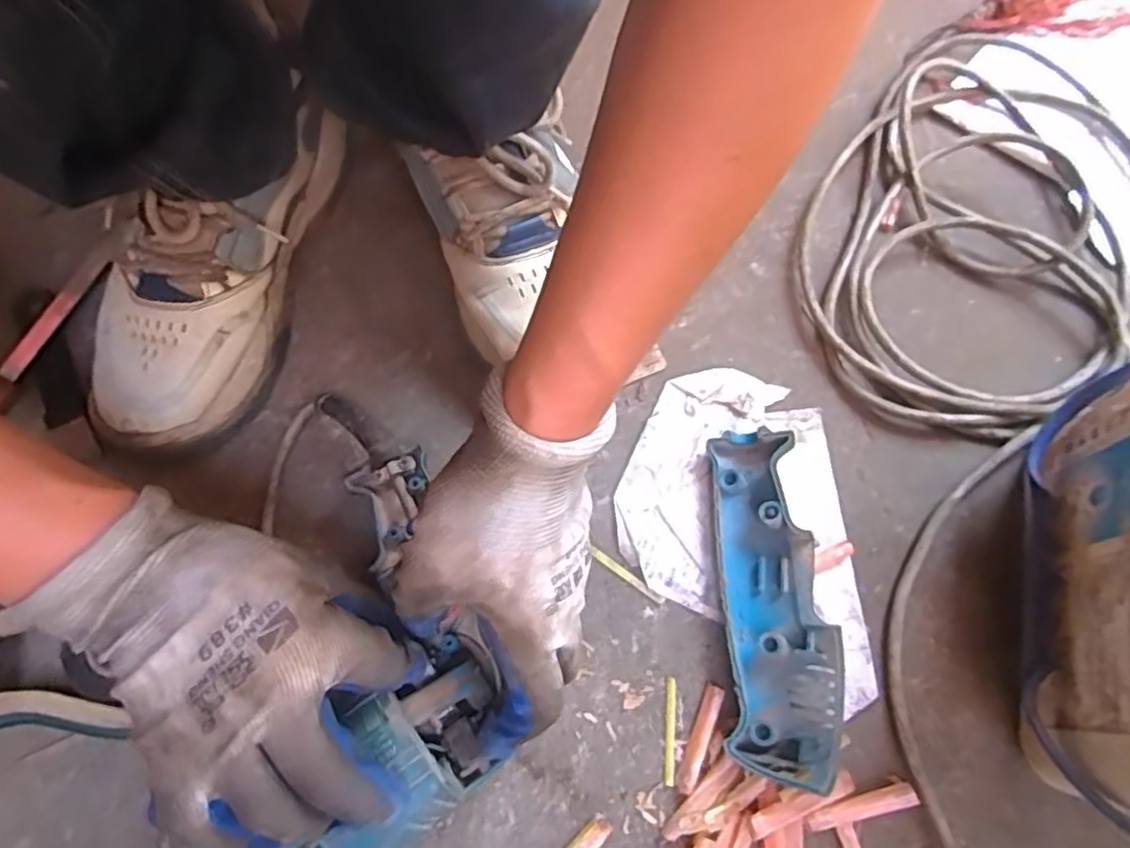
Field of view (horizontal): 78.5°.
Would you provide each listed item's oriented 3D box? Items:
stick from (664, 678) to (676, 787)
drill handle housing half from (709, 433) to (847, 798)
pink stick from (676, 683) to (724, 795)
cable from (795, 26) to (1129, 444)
[{"bbox_3d":[0.056,0.161,0.364,0.006,0.004,0.052,2,72,3],"label":"stick"},{"bbox_3d":[0.113,0.092,0.371,0.057,0.029,0.177,-1,69,4],"label":"drill handle housing half"},{"bbox_3d":[0.070,0.163,0.360,0.010,0.004,0.054,20,72,11],"label":"pink stick"},{"bbox_3d":[0.285,-0.128,0.443,0.228,0.028,0.307,35,75,15],"label":"cable"}]

